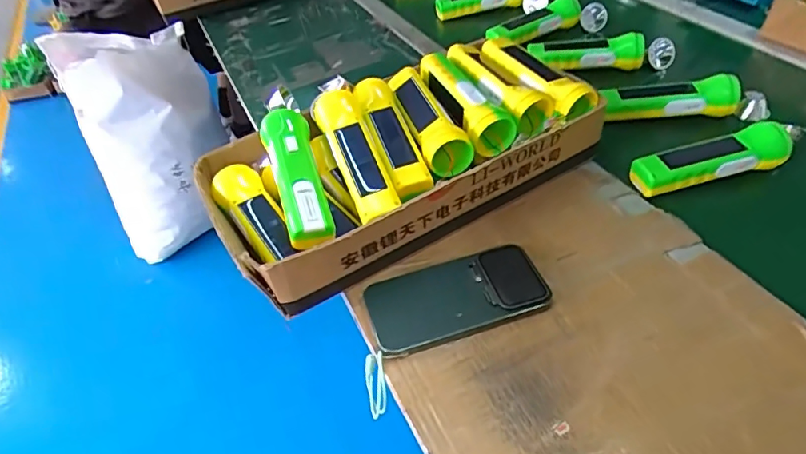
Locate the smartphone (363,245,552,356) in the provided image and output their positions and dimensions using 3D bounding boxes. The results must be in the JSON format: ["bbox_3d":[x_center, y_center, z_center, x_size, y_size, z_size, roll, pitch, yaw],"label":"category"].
[{"bbox_3d":[0.049,0.065,0.481,0.162,0.015,0.080,-15,45,-10],"label":"smartphone"}]

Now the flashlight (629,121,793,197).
[{"bbox_3d":[0.340,-0.079,0.573,0.171,0.045,0.047,-11,44,-5],"label":"flashlight"}]

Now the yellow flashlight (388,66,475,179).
[{"bbox_3d":[0.025,-0.126,0.580,0.050,0.041,0.173,-17,45,-11],"label":"yellow flashlight"}]

